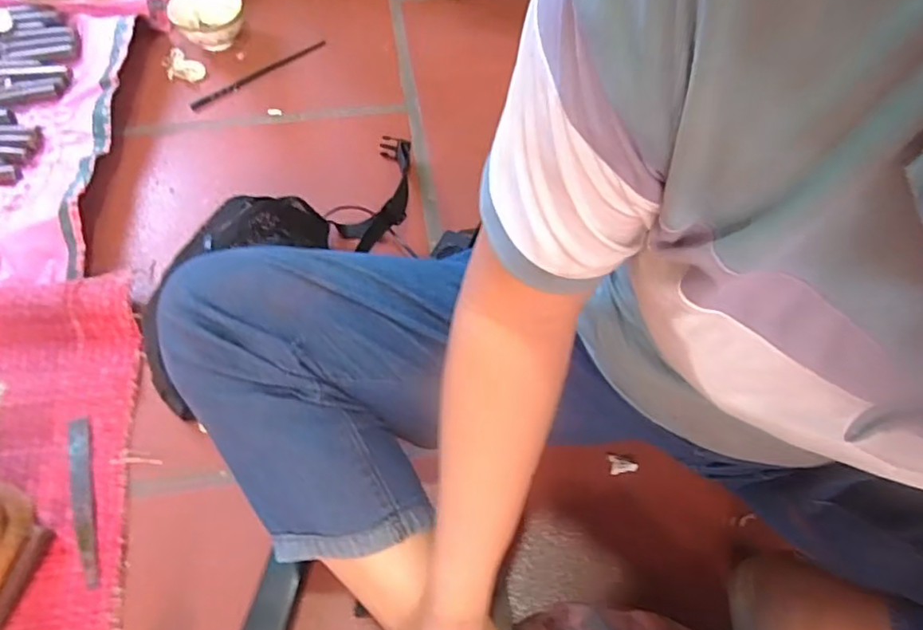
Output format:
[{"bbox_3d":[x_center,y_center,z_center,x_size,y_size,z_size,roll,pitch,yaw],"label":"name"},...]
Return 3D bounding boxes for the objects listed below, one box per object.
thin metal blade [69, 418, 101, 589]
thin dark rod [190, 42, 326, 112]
[{"bbox_3d":[-0.372,0.180,0.580,0.020,0.005,0.168,-16,62,-12],"label":"thin metal blade"},{"bbox_3d":[-0.306,-0.368,0.899,0.230,0.006,0.015,-34,67,-20],"label":"thin dark rod"}]

